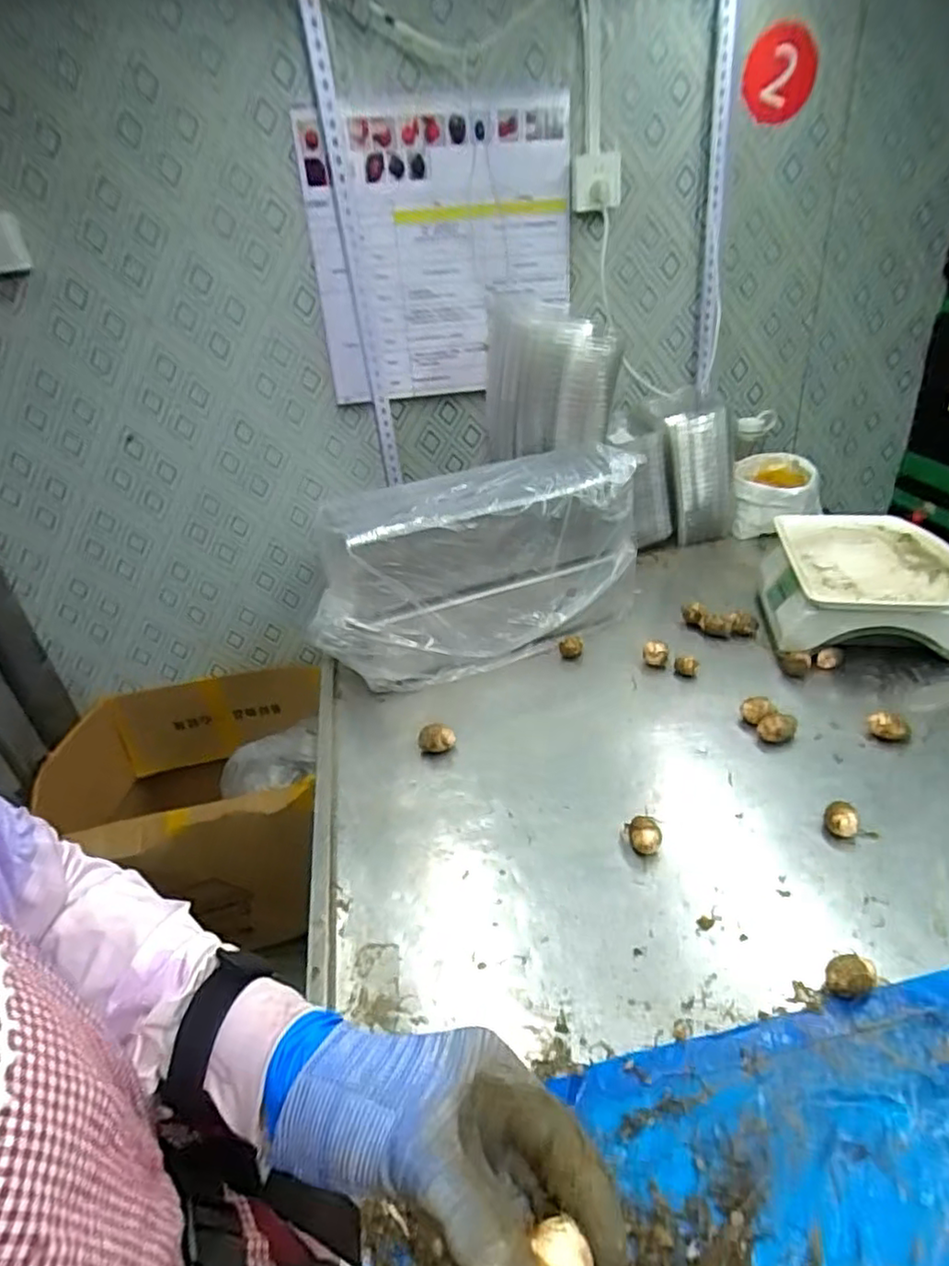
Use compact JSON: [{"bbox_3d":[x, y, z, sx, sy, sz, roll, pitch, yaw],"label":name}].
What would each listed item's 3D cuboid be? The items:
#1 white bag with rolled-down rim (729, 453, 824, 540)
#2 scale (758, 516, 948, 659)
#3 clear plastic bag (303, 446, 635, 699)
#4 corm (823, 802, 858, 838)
[{"bbox_3d":[0.637,-0.278,1.368,0.166,0.142,0.198,7,35,21],"label":"white bag with rolled-down rim"},{"bbox_3d":[0.612,-0.068,1.015,0.283,0.135,0.277,0,33,12],"label":"scale"},{"bbox_3d":[0.006,-0.088,1.045,0.523,0.297,0.182,-15,33,-13],"label":"clear plastic bag"},{"bbox_3d":[0.405,0.208,0.713,0.032,0.029,0.035,14,38,30],"label":"corm"}]

